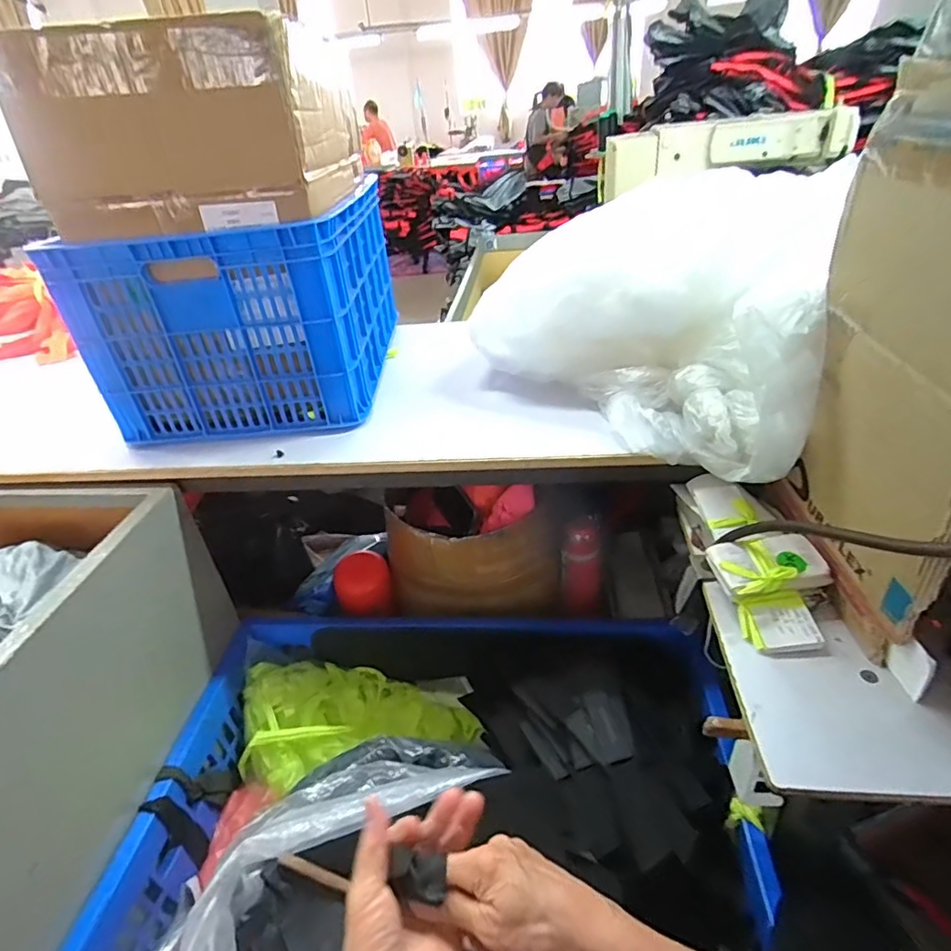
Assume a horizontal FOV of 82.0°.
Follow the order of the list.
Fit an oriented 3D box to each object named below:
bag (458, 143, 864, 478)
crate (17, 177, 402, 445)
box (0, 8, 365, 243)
[{"bbox_3d":[0.258,-0.234,0.787,0.263,0.276,0.520,-26,38,-27],"label":"bag"},{"bbox_3d":[-0.373,-0.310,0.984,0.384,0.297,0.477,-2,34,6],"label":"crate"},{"bbox_3d":[-0.389,-0.524,0.828,0.378,0.219,0.385,-5,33,2],"label":"box"}]

